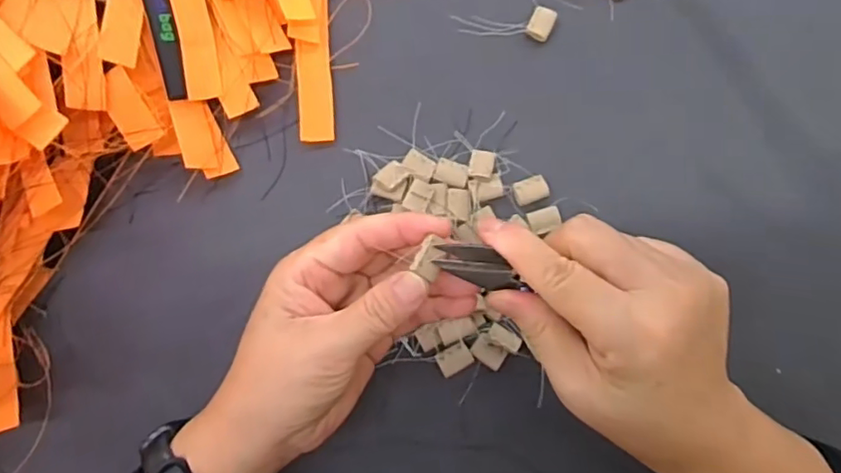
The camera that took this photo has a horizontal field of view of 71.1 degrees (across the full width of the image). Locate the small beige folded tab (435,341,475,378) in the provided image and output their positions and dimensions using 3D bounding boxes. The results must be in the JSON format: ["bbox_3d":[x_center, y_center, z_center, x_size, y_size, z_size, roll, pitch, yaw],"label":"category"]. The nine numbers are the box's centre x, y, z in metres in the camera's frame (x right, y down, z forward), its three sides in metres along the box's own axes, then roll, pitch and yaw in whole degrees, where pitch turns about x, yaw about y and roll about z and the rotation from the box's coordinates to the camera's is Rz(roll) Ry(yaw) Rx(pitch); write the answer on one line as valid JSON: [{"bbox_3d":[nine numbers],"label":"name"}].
[{"bbox_3d":[0.020,0.071,0.342,0.019,0.004,0.015,-28,84,-4],"label":"small beige folded tab"}]

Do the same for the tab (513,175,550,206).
[{"bbox_3d":[0.068,-0.028,0.359,0.021,0.004,0.015,-21,83,-4],"label":"tab"}]

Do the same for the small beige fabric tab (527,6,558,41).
[{"bbox_3d":[0.079,-0.138,0.382,0.016,0.004,0.022,24,83,2],"label":"small beige fabric tab"}]

